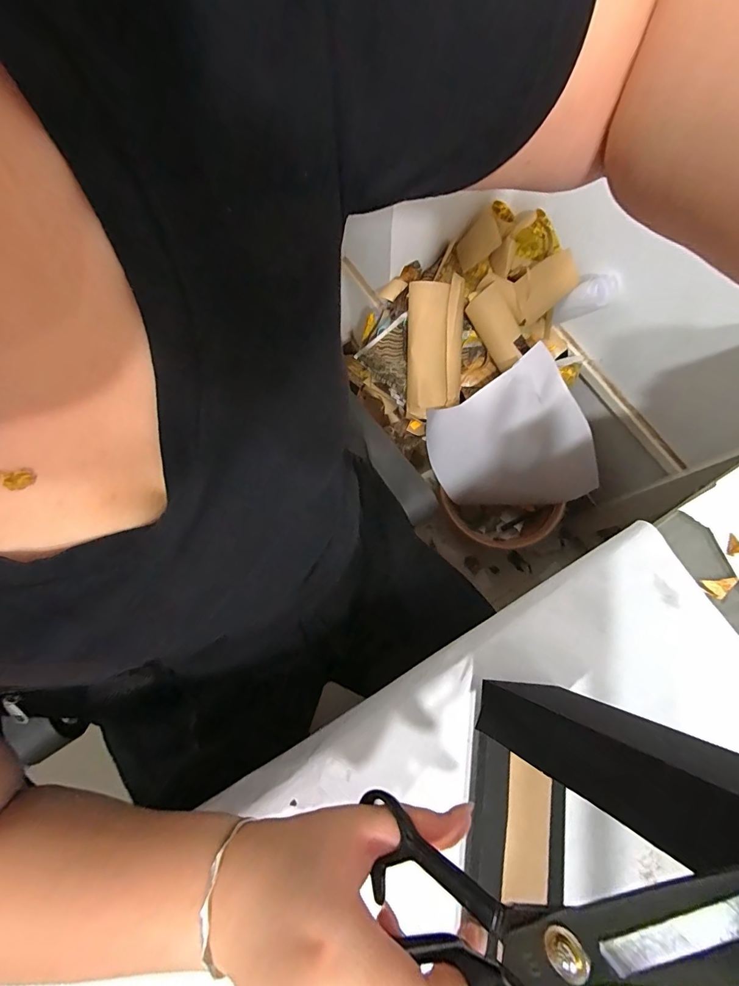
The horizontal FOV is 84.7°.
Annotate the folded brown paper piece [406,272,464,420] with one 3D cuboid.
[{"bbox_3d":[0.115,-0.254,0.723,0.096,0.030,0.232,3,98,2],"label":"folded brown paper piece"}]

